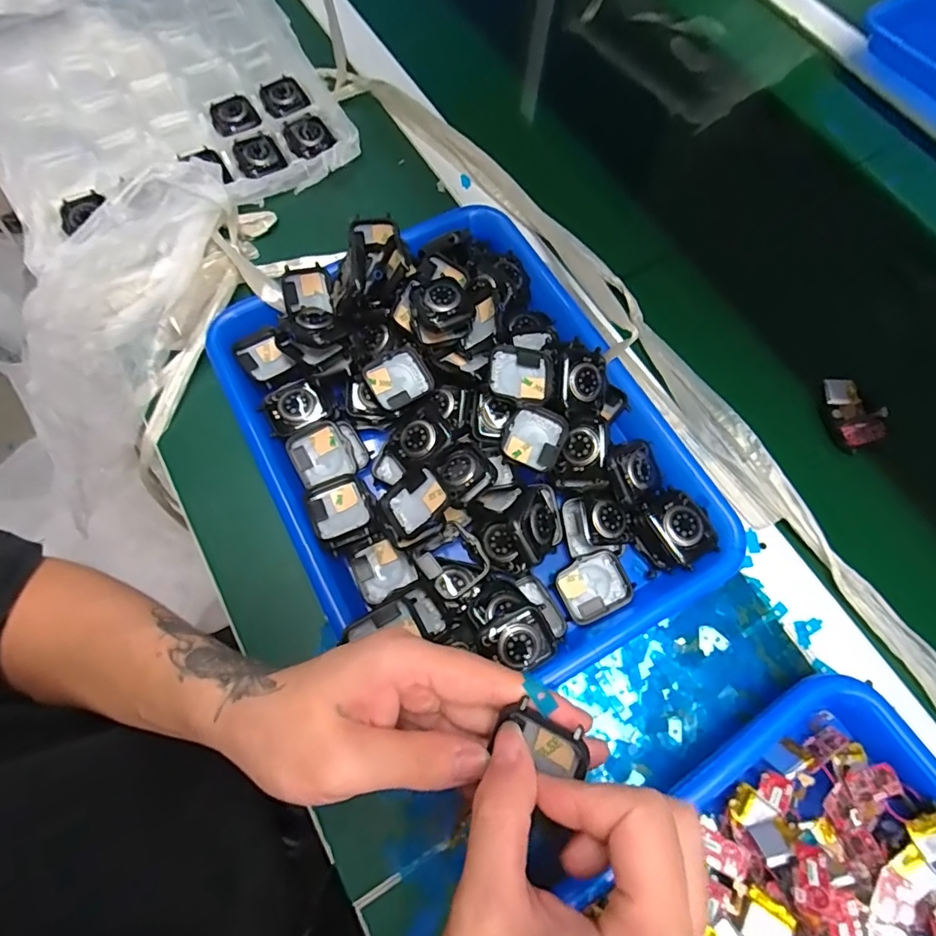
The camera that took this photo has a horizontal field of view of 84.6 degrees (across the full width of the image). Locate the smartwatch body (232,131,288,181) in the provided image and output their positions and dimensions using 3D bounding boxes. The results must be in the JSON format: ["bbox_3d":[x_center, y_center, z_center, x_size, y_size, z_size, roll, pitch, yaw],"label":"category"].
[{"bbox_3d":[-0.183,-0.272,0.453,0.038,0.007,0.053,-29,72,-10],"label":"smartwatch body"}]

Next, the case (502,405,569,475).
[{"bbox_3d":[0.044,-0.018,0.335,0.037,0.009,0.043,24,72,9],"label":"case"}]

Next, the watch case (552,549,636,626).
[{"bbox_3d":[0.079,0.074,0.321,0.045,0.012,0.036,-23,71,-8],"label":"watch case"}]

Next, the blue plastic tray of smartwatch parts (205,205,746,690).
[{"bbox_3d":[-0.007,-0.025,0.347,0.253,0.051,0.327,-27,72,-10],"label":"blue plastic tray of smartwatch parts"}]

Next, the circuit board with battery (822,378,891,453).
[{"bbox_3d":[0.281,-0.041,0.380,0.038,0.015,0.053,-26,72,-9],"label":"circuit board with battery"}]

